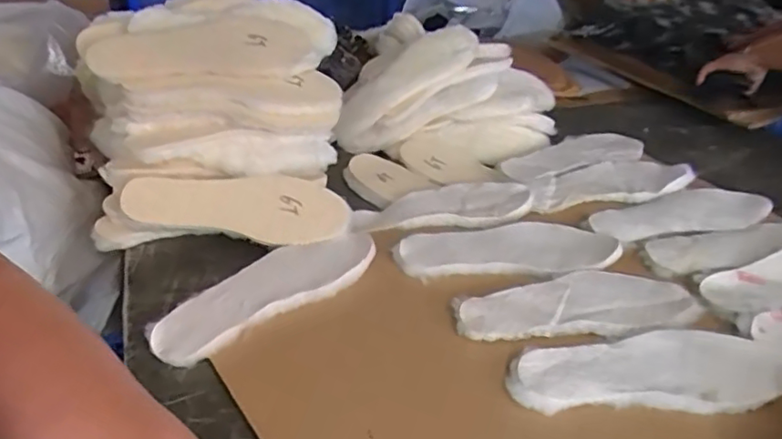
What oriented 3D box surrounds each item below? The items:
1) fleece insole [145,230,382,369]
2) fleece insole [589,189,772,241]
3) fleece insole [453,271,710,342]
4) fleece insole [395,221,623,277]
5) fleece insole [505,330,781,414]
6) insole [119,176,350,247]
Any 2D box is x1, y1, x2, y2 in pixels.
[{"bbox_3d":[-0.142,0.076,0.699,0.280,0.016,0.096,-25,44,-33],"label":"fleece insole"},{"bbox_3d":[0.408,-0.009,0.853,0.262,0.012,0.100,-8,34,-18],"label":"fleece insole"},{"bbox_3d":[0.215,0.100,0.692,0.278,0.011,0.103,-5,34,-14],"label":"fleece insole"},{"bbox_3d":[0.149,0.035,0.779,0.281,0.015,0.104,3,33,-2],"label":"fleece insole"},{"bbox_3d":[0.266,0.157,0.617,0.291,0.017,0.093,-1,33,-8],"label":"fleece insole"},{"bbox_3d":[-0.199,-0.016,0.780,0.278,0.014,0.089,5,66,-6],"label":"insole"}]

